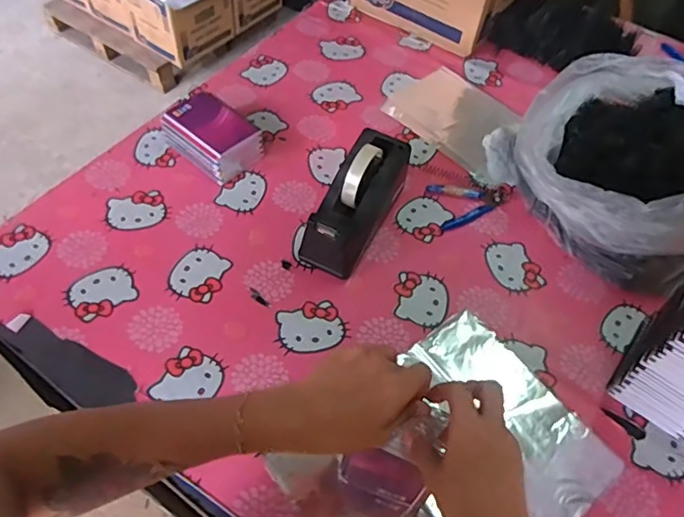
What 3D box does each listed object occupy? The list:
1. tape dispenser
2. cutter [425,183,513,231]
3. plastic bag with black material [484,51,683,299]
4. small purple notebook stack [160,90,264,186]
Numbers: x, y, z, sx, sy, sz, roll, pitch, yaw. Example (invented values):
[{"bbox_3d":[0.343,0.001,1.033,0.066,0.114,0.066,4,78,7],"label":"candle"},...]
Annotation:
[{"bbox_3d":[0.023,-0.084,0.745,0.077,0.121,0.204,25,56,13],"label":"tape dispenser"},{"bbox_3d":[0.203,-0.087,0.821,0.133,0.009,0.078,-9,55,-11],"label":"cutter"},{"bbox_3d":[0.419,-0.151,0.776,0.290,0.187,0.324,-22,58,-19],"label":"plastic bag with black material"},{"bbox_3d":[-0.200,-0.189,0.835,0.145,0.060,0.108,39,60,22],"label":"small purple notebook stack"}]

